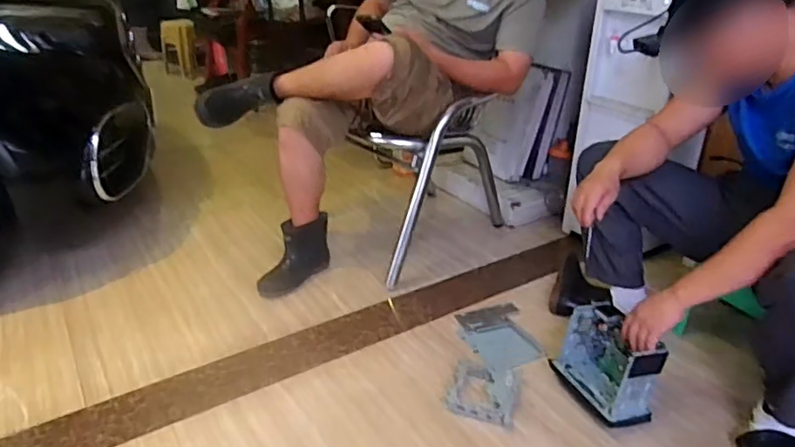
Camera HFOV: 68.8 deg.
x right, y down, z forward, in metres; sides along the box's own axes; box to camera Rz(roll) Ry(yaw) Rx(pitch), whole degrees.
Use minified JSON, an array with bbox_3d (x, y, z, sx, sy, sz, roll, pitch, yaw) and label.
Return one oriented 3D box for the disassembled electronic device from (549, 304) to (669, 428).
[{"bbox_3d":[0.444,0.299,1.233,0.122,0.178,0.215,-11,30,-20],"label":"disassembled electronic device"}]

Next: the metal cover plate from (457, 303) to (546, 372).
[{"bbox_3d":[0.258,0.281,1.456,0.168,0.019,0.257,-13,28,-11],"label":"metal cover plate"}]

